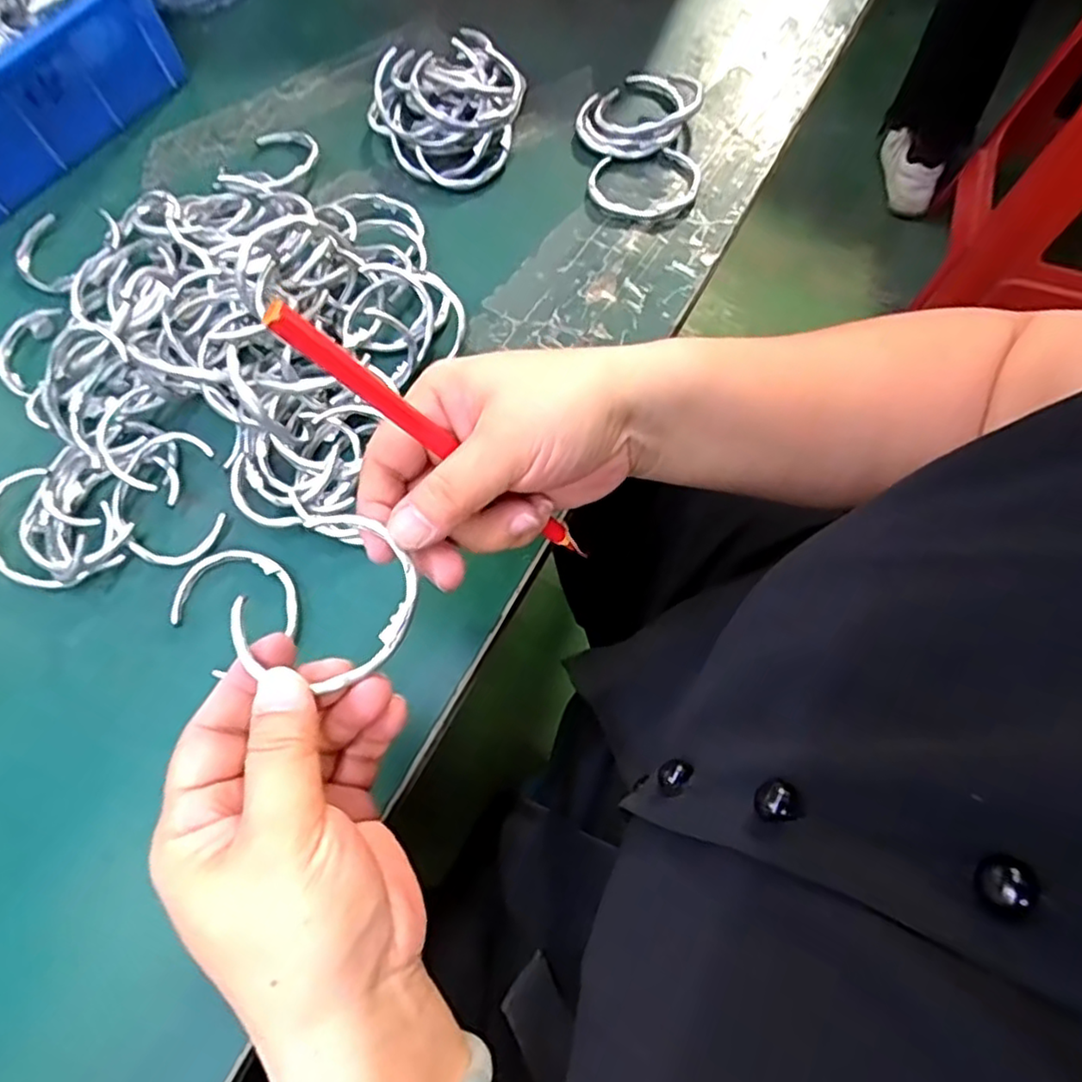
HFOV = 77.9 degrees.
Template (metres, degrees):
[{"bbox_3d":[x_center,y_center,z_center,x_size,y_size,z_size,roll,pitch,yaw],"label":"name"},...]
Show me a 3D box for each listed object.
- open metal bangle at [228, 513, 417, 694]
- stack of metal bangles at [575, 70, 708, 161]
[{"bbox_3d":[-0.074,0.022,0.237,0.055,0.006,0.060,0,70,-1],"label":"open metal bangle"},{"bbox_3d":[0.064,-0.276,0.428,0.061,0.019,0.077,37,74,14],"label":"stack of metal bangles"}]

